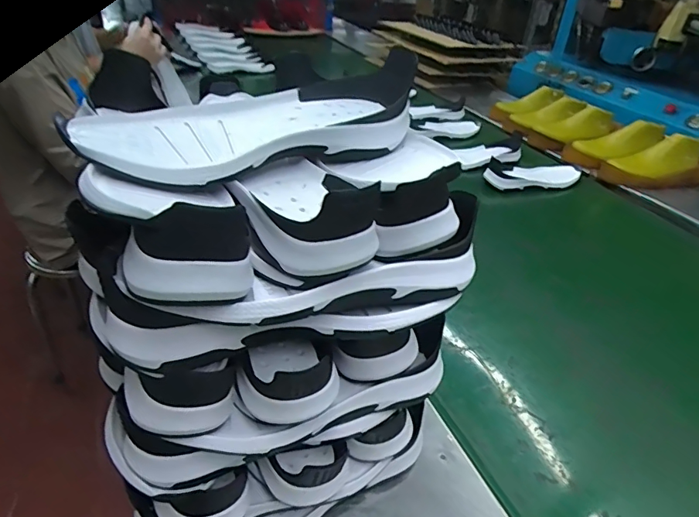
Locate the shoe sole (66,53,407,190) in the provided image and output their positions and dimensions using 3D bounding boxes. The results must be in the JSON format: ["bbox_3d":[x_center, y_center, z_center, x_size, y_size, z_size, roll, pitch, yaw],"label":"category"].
[{"bbox_3d":[-0.076,-0.115,0.366,0.251,0.063,0.093,-16,40,-27],"label":"shoe sole"}]

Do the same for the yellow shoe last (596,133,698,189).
[{"bbox_3d":[0.777,-0.243,1.166,0.272,0.100,0.088,-4,36,-13],"label":"yellow shoe last"}]

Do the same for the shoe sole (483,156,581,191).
[{"bbox_3d":[0.448,-0.205,1.148,0.262,0.046,0.079,-6,36,-15],"label":"shoe sole"}]

